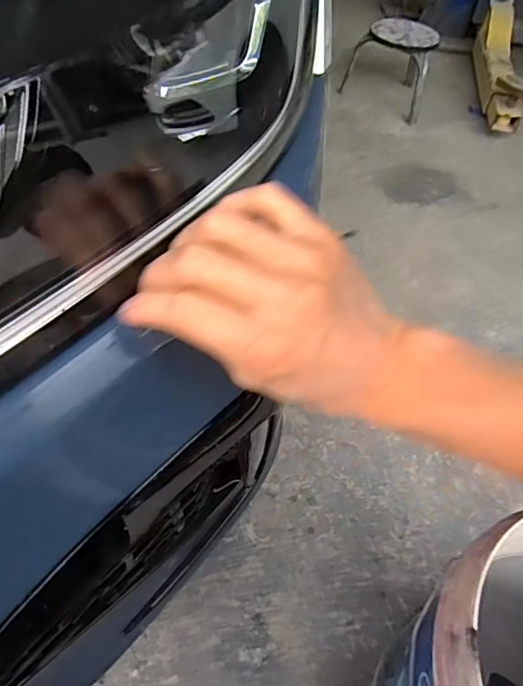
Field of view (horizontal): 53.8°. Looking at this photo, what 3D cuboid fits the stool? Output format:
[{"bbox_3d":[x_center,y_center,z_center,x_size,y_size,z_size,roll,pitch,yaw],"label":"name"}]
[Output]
[{"bbox_3d":[0.426,-0.928,1.701,0.285,0.225,0.247,21,50,8],"label":"stool"}]

